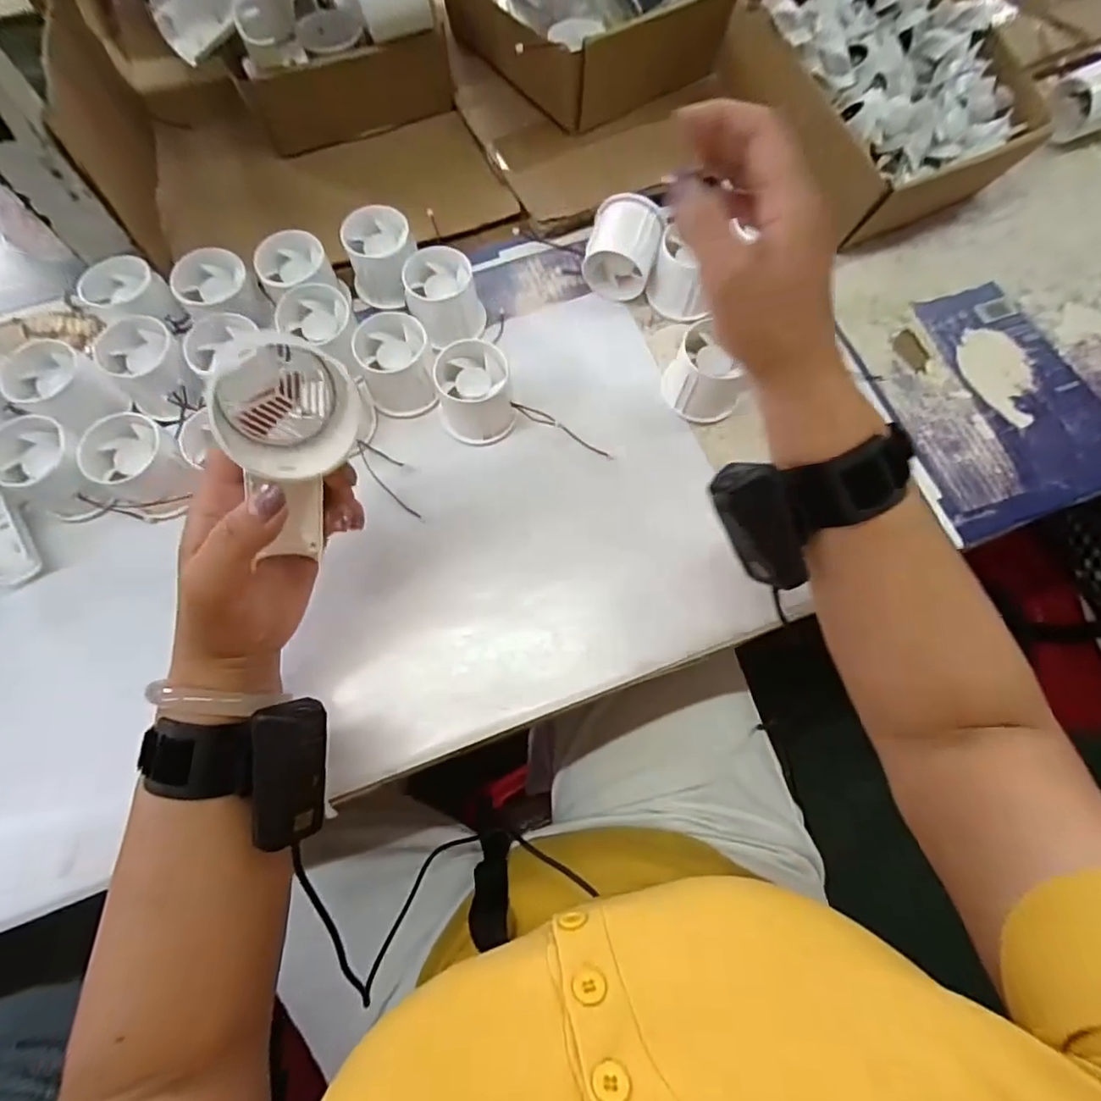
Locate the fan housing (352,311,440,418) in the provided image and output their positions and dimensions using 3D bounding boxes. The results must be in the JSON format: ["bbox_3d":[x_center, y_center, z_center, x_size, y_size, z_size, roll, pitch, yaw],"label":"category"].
[{"bbox_3d":[-0.110,-0.133,0.405,0.049,0.041,0.059,-12,71,-5],"label":"fan housing"}]

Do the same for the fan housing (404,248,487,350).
[{"bbox_3d":[-0.080,-0.190,0.424,0.053,0.045,0.060,-11,71,-5],"label":"fan housing"}]

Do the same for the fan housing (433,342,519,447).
[{"bbox_3d":[-0.054,-0.113,0.399,0.052,0.042,0.056,-9,71,-4],"label":"fan housing"}]

